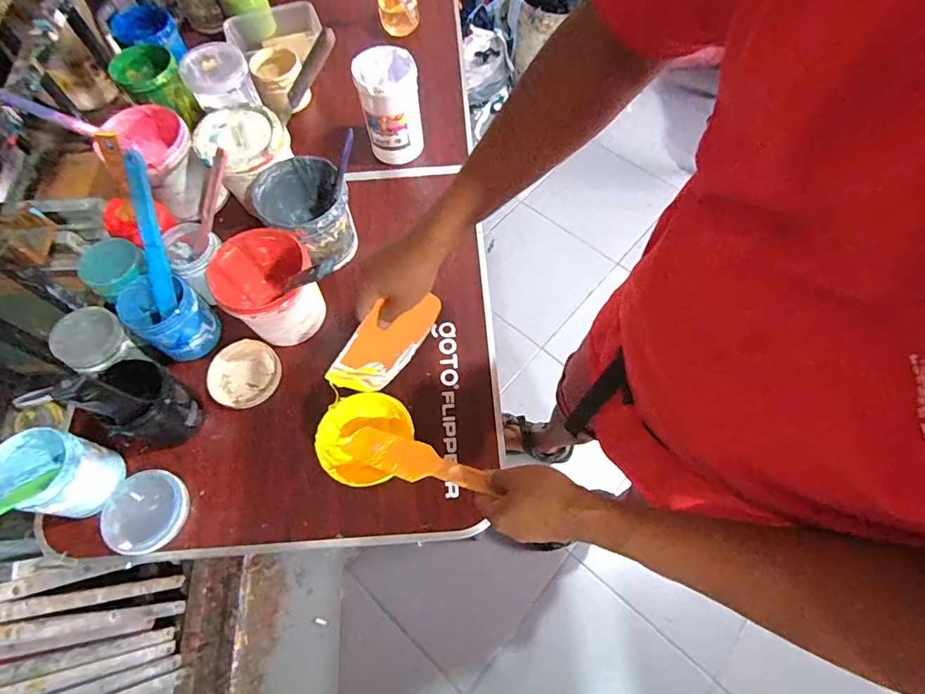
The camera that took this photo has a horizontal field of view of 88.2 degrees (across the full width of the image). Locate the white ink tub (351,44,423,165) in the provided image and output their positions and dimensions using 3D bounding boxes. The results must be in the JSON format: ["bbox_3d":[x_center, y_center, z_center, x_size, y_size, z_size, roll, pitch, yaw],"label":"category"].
[{"bbox_3d":[-0.120,-0.402,0.802,0.095,0.143,0.094,0,65,1],"label":"white ink tub"}]

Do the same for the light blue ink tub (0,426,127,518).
[{"bbox_3d":[-0.484,0.152,0.574,0.094,0.087,0.088,0,65,1],"label":"light blue ink tub"}]

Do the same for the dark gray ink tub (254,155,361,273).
[{"bbox_3d":[-0.231,-0.195,0.724,0.121,0.120,0.126,-27,68,-11],"label":"dark gray ink tub"}]

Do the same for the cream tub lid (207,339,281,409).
[{"bbox_3d":[-0.312,0.039,0.684,0.097,0.014,0.097,0,65,1],"label":"cream tub lid"}]

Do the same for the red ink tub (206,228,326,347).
[{"bbox_3d":[-0.270,-0.074,0.669,0.116,0.117,0.128,-34,69,-13],"label":"red ink tub"}]

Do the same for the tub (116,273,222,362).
[{"bbox_3d":[-0.409,-0.038,0.673,0.091,0.101,0.086,0,65,1],"label":"tub"}]

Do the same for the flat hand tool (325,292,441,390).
[{"bbox_3d":[-0.090,-0.008,0.571,0.007,0.098,0.142,41,100,36],"label":"flat hand tool"}]

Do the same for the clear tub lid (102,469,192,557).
[{"bbox_3d":[-0.395,0.203,0.592,0.096,0.020,0.095,0,65,1],"label":"clear tub lid"}]

